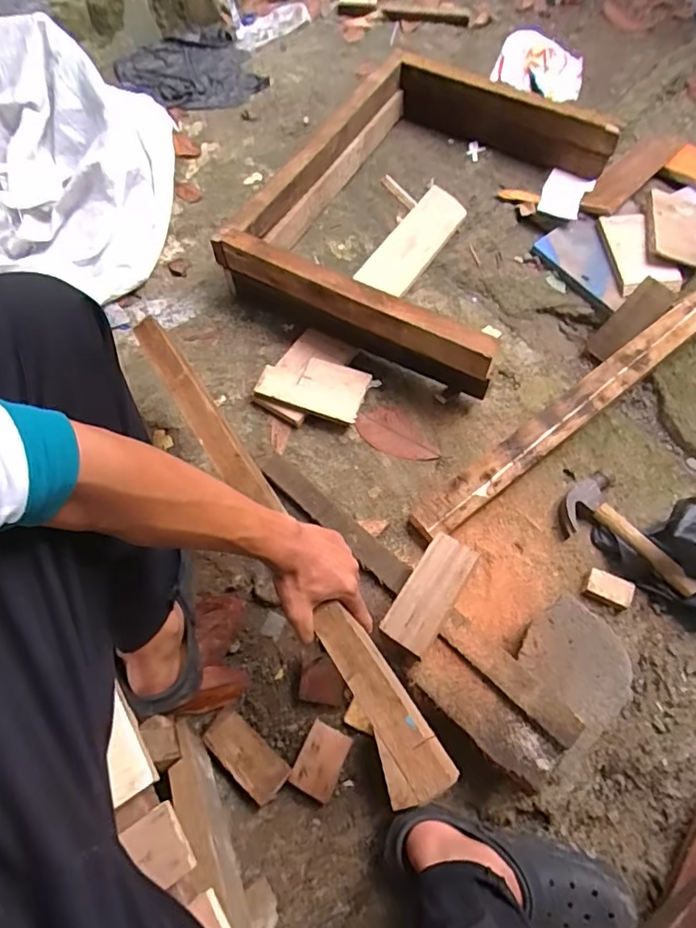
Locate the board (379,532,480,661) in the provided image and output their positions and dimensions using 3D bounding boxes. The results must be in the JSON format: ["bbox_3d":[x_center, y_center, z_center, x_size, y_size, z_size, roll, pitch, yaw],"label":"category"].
[{"bbox_3d":[0.100,0.155,0.651,0.060,0.017,0.144,30,69,14],"label":"board"}]

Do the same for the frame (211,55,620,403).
[{"bbox_3d":[0.165,-0.516,1.044,0.523,0.156,0.727,28,67,11],"label":"frame"}]

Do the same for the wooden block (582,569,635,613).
[{"bbox_3d":[0.374,0.181,0.775,0.067,0.029,0.040,24,66,10],"label":"wooden block"}]

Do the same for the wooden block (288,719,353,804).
[{"bbox_3d":[-0.036,0.382,0.692,0.056,0.010,0.079,25,66,10],"label":"wooden block"}]

